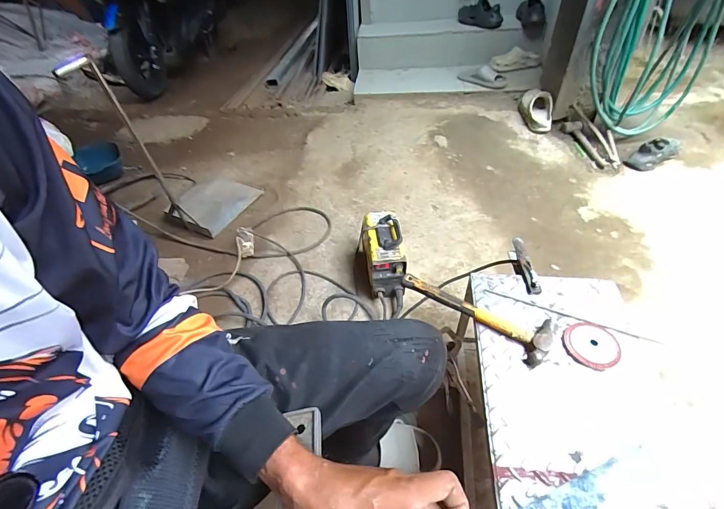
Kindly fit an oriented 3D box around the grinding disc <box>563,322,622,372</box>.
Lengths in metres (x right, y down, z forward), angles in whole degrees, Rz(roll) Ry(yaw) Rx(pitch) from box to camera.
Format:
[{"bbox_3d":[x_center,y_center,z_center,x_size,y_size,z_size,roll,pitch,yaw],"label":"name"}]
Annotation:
[{"bbox_3d":[0.434,0.170,0.694,0.097,0.018,0.090,-3,45,3],"label":"grinding disc"}]

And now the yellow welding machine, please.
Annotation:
[{"bbox_3d":[0.063,0.003,1.170,0.119,0.201,0.217,-7,45,-2],"label":"yellow welding machine"}]

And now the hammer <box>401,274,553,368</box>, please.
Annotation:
[{"bbox_3d":[0.222,0.108,0.743,0.304,0.030,0.089,25,53,26],"label":"hammer"}]

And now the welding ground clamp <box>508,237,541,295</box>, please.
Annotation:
[{"bbox_3d":[0.371,0.028,0.845,0.027,0.059,0.169,2,35,3],"label":"welding ground clamp"}]

